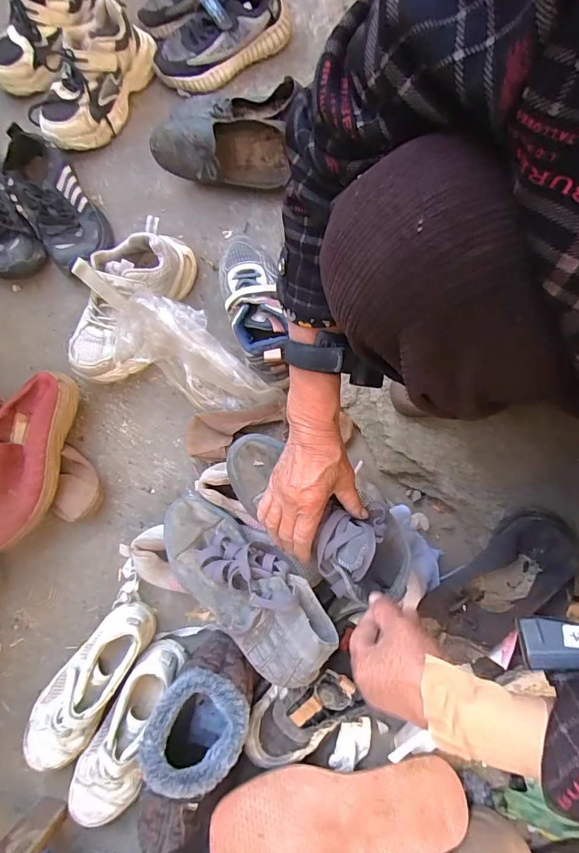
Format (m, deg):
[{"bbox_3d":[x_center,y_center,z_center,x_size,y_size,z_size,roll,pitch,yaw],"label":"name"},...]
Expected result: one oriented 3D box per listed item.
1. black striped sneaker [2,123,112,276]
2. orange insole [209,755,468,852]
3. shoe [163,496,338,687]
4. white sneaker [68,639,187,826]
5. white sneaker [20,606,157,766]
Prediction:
[{"bbox_3d":[-0.345,-0.331,0.610,0.096,0.084,0.221,-35,80,-6],"label":"black striped sneaker"},{"bbox_3d":[0.059,0.413,0.430,0.268,0.008,0.101,6,46,-11],"label":"orange insole"},{"bbox_3d":[-0.048,0.170,0.453,0.227,0.083,0.098,35,80,30],"label":"shoe"},{"bbox_3d":[-0.189,0.354,0.478,0.070,0.068,0.202,22,80,5],"label":"white sneaker"},{"bbox_3d":[-0.240,0.306,0.496,0.079,0.066,0.203,35,81,8],"label":"white sneaker"}]

